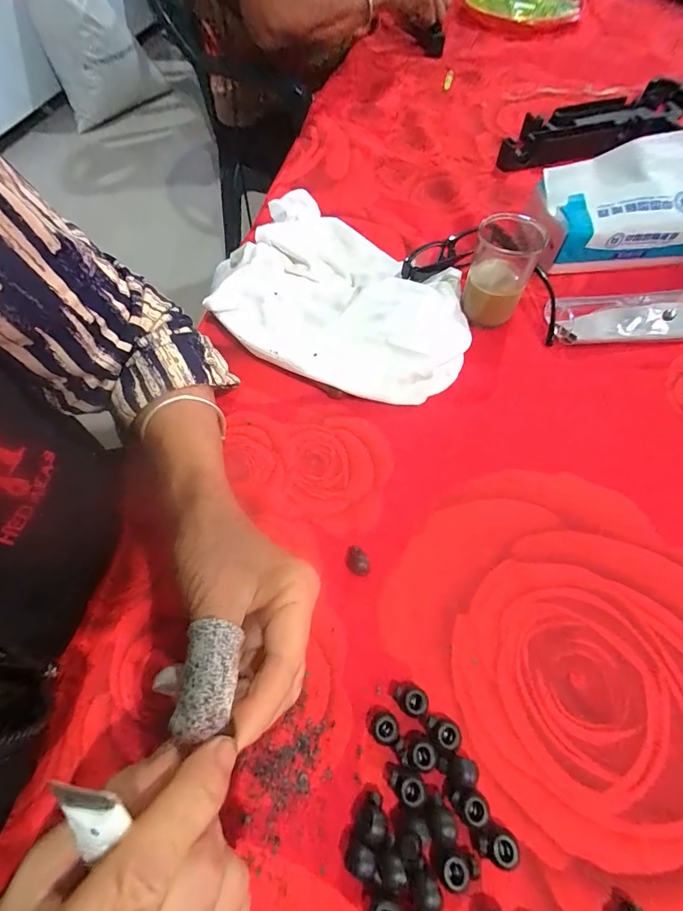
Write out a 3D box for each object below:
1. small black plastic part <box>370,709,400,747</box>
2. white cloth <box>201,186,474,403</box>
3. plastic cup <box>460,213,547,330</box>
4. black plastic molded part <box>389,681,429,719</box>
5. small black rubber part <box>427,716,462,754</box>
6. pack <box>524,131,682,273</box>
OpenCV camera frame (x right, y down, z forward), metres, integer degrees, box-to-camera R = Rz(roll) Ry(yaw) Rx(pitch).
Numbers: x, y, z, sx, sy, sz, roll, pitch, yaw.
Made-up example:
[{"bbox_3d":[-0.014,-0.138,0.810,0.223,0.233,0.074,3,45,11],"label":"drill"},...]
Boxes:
[{"bbox_3d":[0.024,0.150,0.224,0.017,0.011,0.015,37,67,21],"label":"small black plastic part"},{"bbox_3d":[-0.007,-0.143,0.369,0.250,0.050,0.171,26,64,16],"label":"white cloth"},{"bbox_3d":[0.137,-0.158,0.357,0.052,0.078,0.051,-1,60,2],"label":"plastic cup"},{"bbox_3d":[0.038,0.137,0.231,0.022,0.010,0.015,33,66,19],"label":"black plastic molded part"},{"bbox_3d":[0.055,0.152,0.221,0.017,0.008,0.014,11,61,8],"label":"small black rubber part"},{"bbox_3d":[0.274,-0.239,0.392,0.162,0.084,0.079,-3,59,0],"label":"pack"}]

